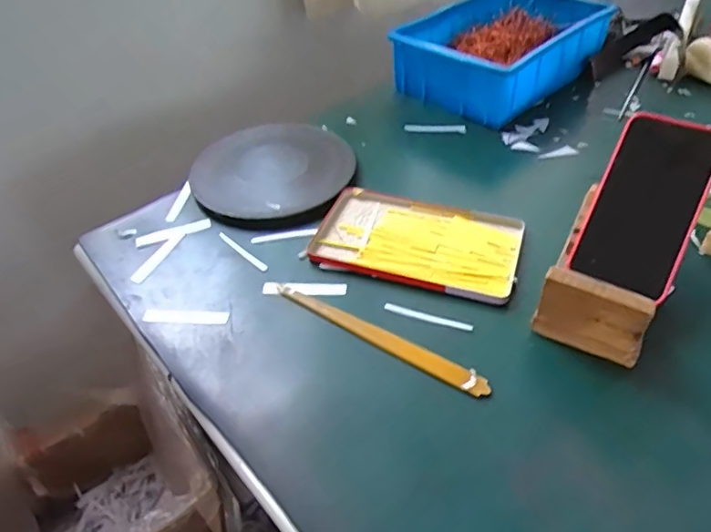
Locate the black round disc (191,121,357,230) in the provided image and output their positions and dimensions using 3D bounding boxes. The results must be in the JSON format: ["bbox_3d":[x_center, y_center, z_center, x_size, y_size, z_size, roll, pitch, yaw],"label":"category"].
[{"bbox_3d":[-0.104,-0.114,0.628,0.191,0.033,0.191,-2,44,2],"label":"black round disc"}]

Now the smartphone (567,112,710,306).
[{"bbox_3d":[0.252,-0.054,0.453,0.080,0.008,0.156,22,86,24],"label":"smartphone"}]

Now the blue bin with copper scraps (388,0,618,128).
[{"bbox_3d":[0.212,-0.311,0.760,0.287,0.095,0.190,-35,52,-27],"label":"blue bin with copper scraps"}]

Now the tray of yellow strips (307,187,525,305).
[{"bbox_3d":[0.063,-0.027,0.537,0.201,0.014,0.119,12,47,17],"label":"tray of yellow strips"}]

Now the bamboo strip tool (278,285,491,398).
[{"bbox_3d":[0.017,0.058,0.455,0.208,0.004,0.020,22,50,25],"label":"bamboo strip tool"}]

